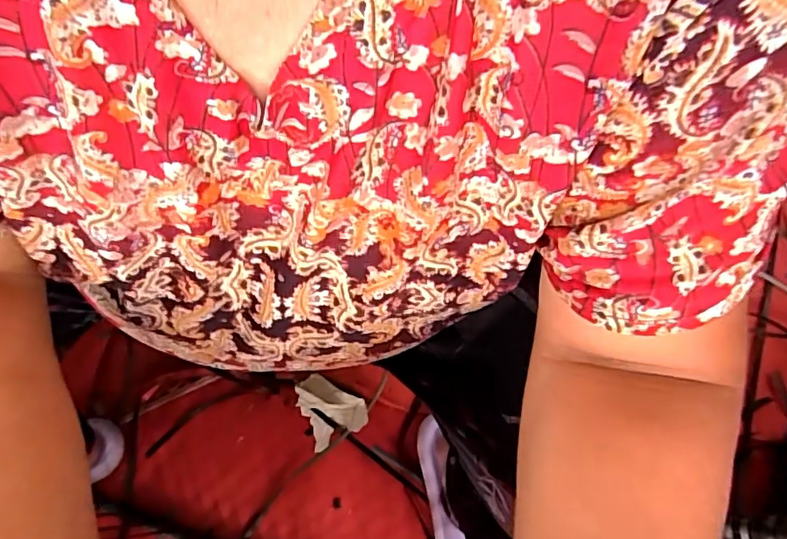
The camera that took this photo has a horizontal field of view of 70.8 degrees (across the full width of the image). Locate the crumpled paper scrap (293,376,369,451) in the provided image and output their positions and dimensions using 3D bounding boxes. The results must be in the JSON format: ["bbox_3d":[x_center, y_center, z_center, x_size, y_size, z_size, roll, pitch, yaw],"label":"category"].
[{"bbox_3d":[-0.086,0.189,0.767,0.084,0.057,0.092,-23,68,-6],"label":"crumpled paper scrap"}]

